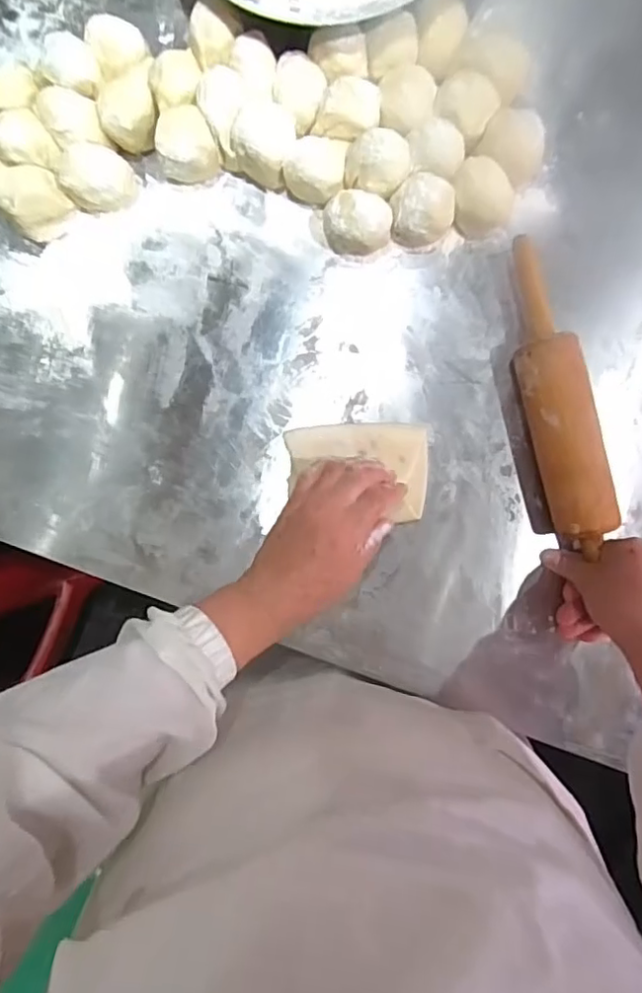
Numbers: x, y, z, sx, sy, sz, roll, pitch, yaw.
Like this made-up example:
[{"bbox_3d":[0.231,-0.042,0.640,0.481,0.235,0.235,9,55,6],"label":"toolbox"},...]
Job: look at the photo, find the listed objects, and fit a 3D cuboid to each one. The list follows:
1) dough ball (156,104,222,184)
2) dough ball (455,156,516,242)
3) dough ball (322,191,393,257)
[{"bbox_3d":[-0.117,-0.306,0.518,0.050,0.048,0.049,0,92,4],"label":"dough ball"},{"bbox_3d":[0.140,-0.256,0.509,0.051,0.048,0.050,0,92,4],"label":"dough ball"},{"bbox_3d":[0.031,-0.235,0.512,0.057,0.046,0.048,3,92,3],"label":"dough ball"}]

